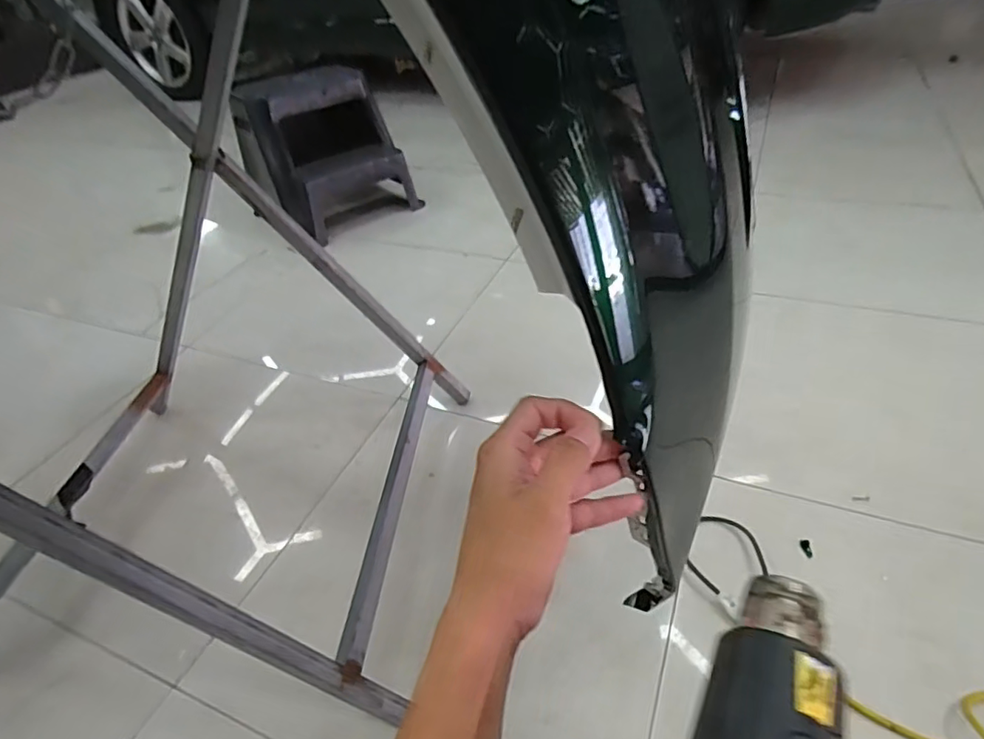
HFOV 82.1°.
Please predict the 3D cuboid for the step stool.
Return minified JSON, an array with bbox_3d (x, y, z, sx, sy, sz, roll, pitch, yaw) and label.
[{"bbox_3d":[-0.531,-0.689,1.772,0.358,0.369,0.410,-33,46,-28],"label":"step stool"}]

